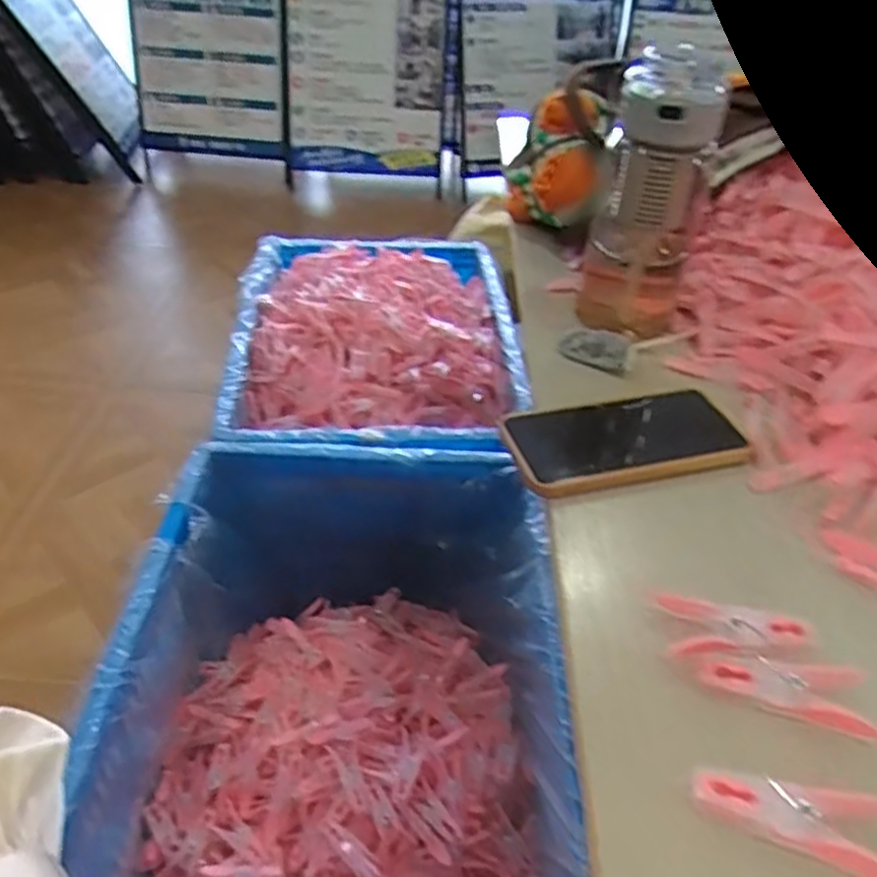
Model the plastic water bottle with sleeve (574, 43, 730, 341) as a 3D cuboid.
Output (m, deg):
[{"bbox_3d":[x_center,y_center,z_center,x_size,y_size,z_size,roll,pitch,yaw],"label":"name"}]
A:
[{"bbox_3d":[0.159,-0.176,0.553,0.070,0.202,0.069,-30,48,-30],"label":"plastic water bottle with sleeve"}]

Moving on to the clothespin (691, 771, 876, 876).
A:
[{"bbox_3d":[0.145,0.157,0.297,0.077,0.015,0.039,11,40,9],"label":"clothespin"}]

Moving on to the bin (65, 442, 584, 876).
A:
[{"bbox_3d":[-0.113,0.317,0.813,0.421,0.279,0.675,2,39,-1],"label":"bin"}]

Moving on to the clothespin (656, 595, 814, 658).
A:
[{"bbox_3d":[0.152,0.095,0.368,0.075,0.011,0.033,1,39,-2],"label":"clothespin"}]

